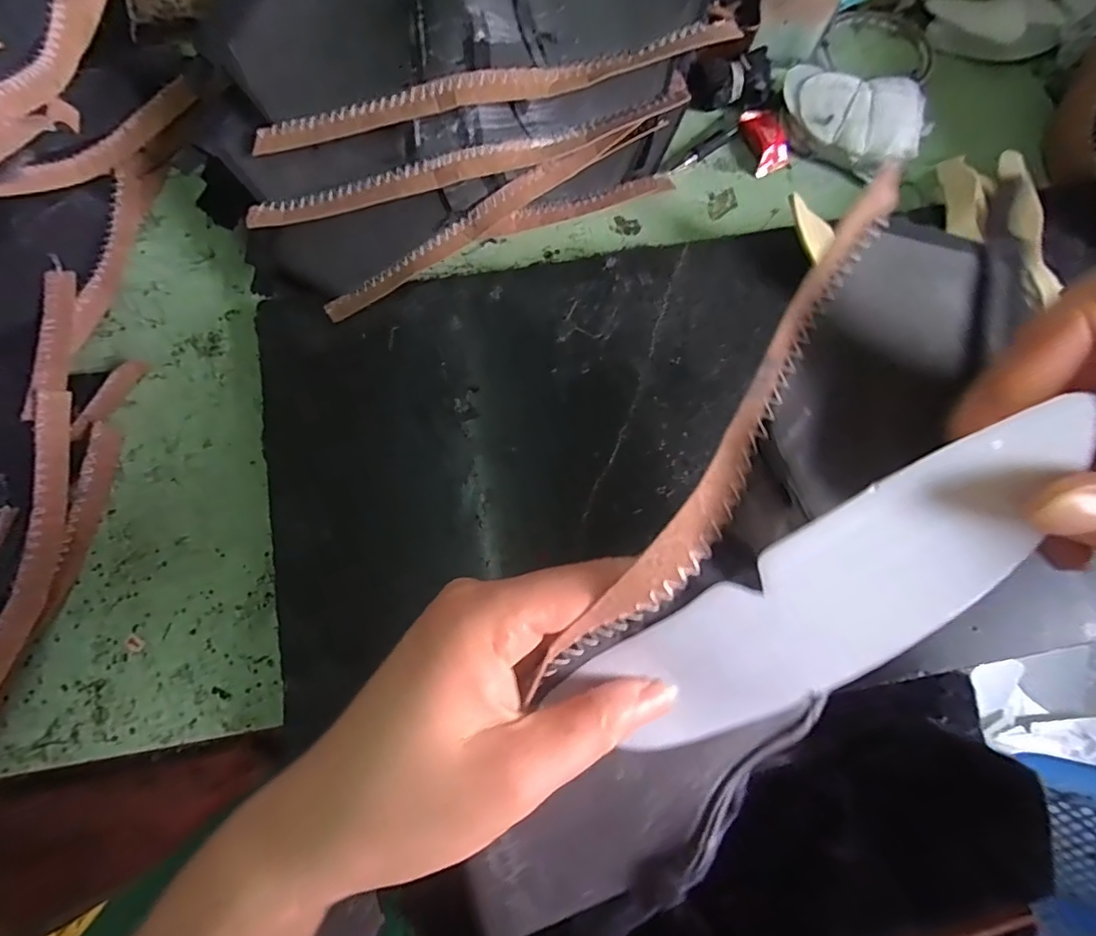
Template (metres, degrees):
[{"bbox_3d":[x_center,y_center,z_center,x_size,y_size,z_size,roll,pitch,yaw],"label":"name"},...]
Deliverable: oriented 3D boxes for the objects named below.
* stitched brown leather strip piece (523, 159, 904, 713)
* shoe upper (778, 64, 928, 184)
[{"bbox_3d":[0.059,-0.015,0.162,0.020,0.025,0.198,33,82,6],"label":"stitched brown leather strip piece"},{"bbox_3d":[0.227,-0.266,0.390,0.106,0.023,0.064,36,78,7],"label":"shoe upper"}]

